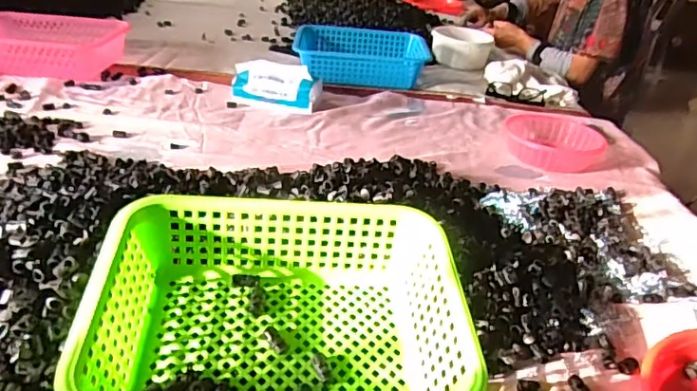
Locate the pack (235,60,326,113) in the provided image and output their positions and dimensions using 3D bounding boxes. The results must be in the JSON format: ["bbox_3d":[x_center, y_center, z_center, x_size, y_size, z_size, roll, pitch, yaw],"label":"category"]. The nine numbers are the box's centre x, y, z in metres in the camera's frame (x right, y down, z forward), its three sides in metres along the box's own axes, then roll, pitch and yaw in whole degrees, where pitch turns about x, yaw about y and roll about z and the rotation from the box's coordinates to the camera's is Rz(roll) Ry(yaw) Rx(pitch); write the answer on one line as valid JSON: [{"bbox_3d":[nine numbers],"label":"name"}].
[{"bbox_3d":[-0.140,-0.210,1.027,0.169,0.074,0.076,12,32,9],"label":"pack"}]

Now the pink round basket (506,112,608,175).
[{"bbox_3d":[0.375,-0.102,0.974,0.165,0.044,0.170,8,31,2],"label":"pink round basket"}]

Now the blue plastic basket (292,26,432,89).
[{"bbox_3d":[0.027,-0.325,1.240,0.297,0.079,0.210,1,32,-9],"label":"blue plastic basket"}]

